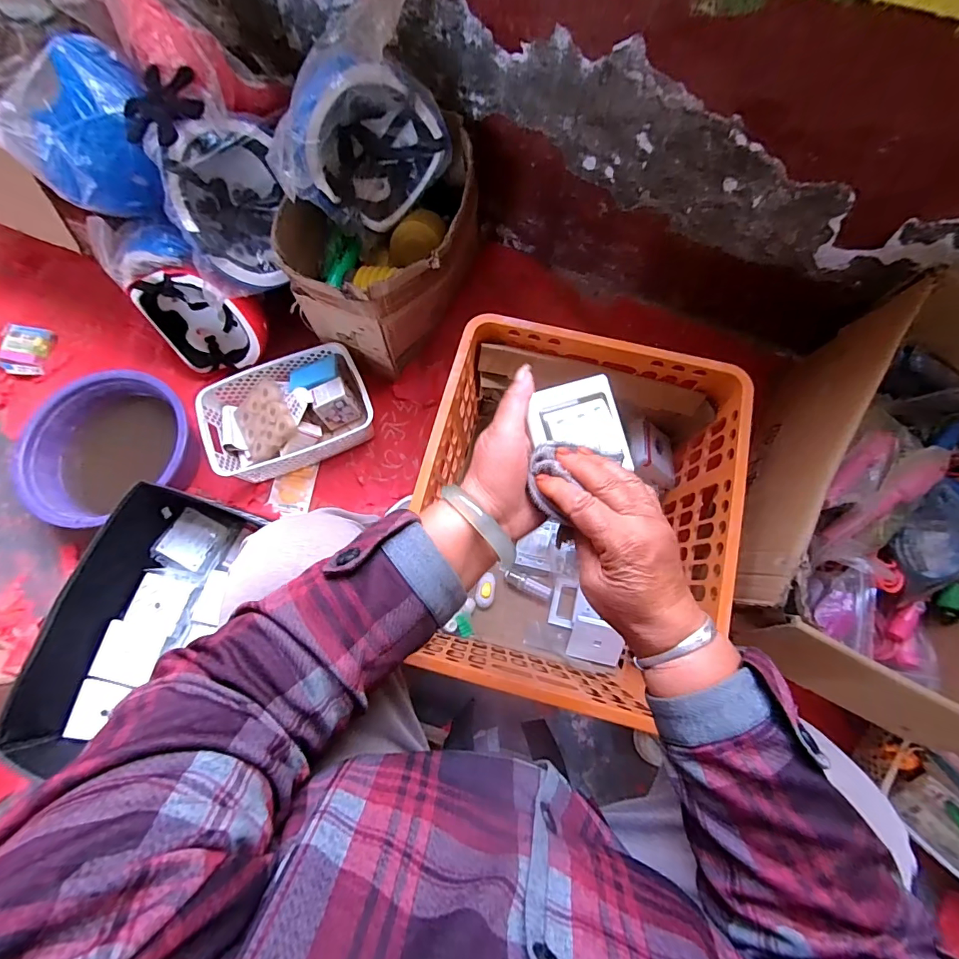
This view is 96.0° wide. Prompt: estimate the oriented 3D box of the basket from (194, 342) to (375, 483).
[{"bbox_3d":[-0.362,-0.129,0.830,0.293,0.099,0.196,-23,76,-5],"label":"basket"}]

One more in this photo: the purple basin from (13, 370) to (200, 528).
[{"bbox_3d":[-0.673,-0.061,0.819,0.278,0.124,0.264,0,75,1],"label":"purple basin"}]

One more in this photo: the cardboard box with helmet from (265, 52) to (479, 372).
[{"bbox_3d":[-0.161,-0.432,0.727,0.264,0.389,0.352,15,76,5],"label":"cardboard box with helmet"}]

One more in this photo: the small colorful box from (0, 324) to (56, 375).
[{"bbox_3d":[-0.972,-0.277,0.921,0.083,0.019,0.102,8,84,-25],"label":"small colorful box"}]

